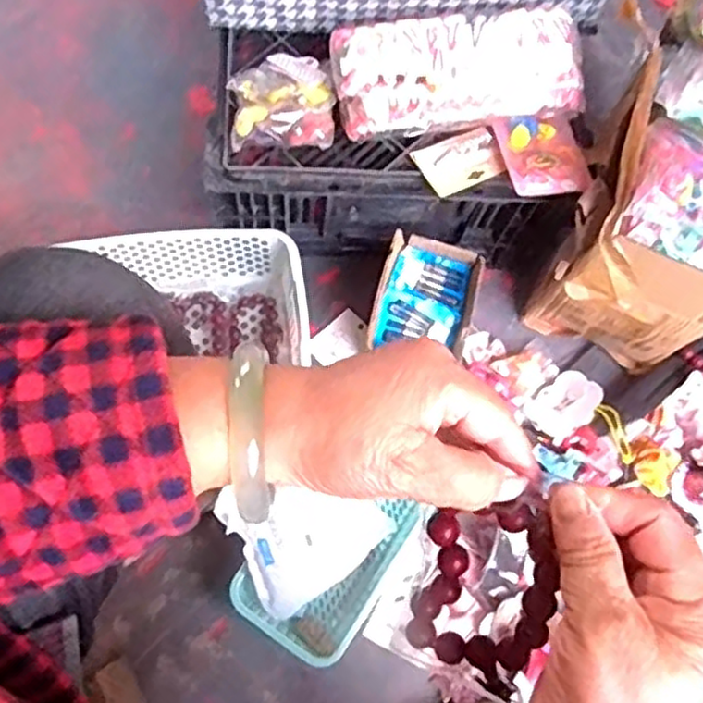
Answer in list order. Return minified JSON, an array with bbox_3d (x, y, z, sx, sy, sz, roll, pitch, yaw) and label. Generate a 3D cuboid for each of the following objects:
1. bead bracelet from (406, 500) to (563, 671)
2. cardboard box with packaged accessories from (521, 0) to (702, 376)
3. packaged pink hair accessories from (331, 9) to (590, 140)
[{"bbox_3d":[0.059,0.105,0.316,0.056,0.009,0.087,18,109,22],"label":"bead bracelet"},{"bbox_3d":[0.320,-0.154,0.720,0.187,0.303,0.265,17,73,2],"label":"cardboard box with packaged accessories"},{"bbox_3d":[0.099,-0.262,0.675,0.234,0.068,0.096,-8,74,-6],"label":"packaged pink hair accessories"}]

